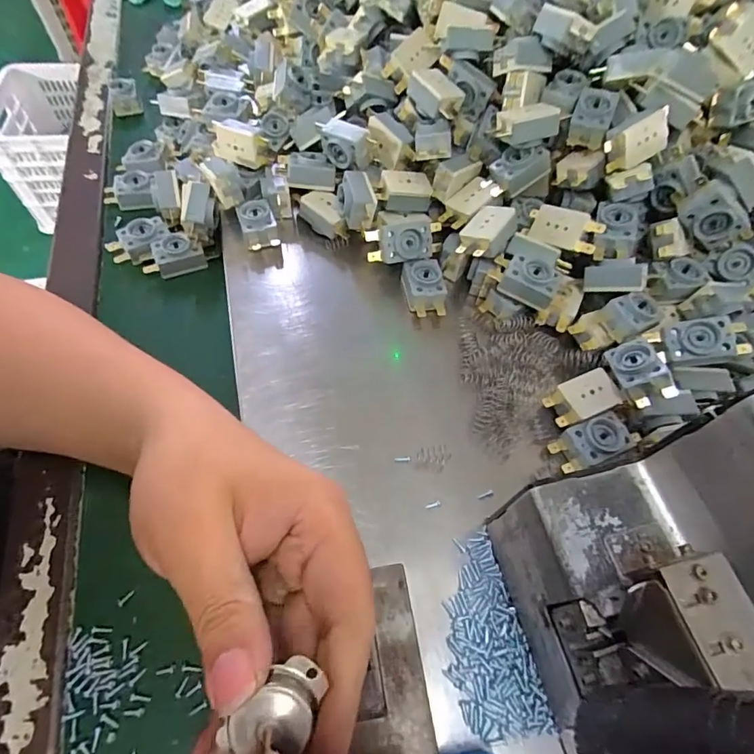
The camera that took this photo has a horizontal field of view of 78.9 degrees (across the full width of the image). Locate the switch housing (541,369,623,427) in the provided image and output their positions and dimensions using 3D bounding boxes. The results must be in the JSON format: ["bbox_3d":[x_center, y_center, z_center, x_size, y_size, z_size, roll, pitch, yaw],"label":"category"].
[{"bbox_3d":[0.131,0.015,0.294,0.044,0.012,0.026,-19,62,-13],"label":"switch housing"}]

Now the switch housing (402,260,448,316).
[{"bbox_3d":[0.035,-0.066,0.341,0.028,0.021,0.041,-8,60,-7],"label":"switch housing"}]

